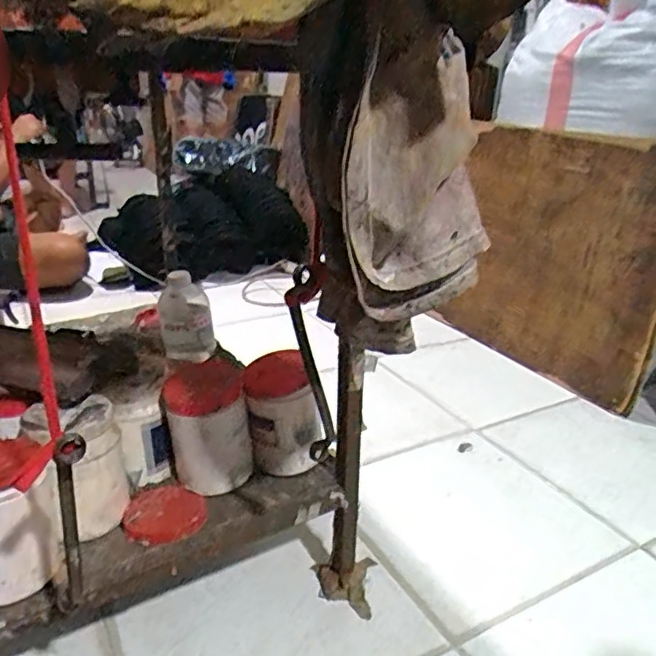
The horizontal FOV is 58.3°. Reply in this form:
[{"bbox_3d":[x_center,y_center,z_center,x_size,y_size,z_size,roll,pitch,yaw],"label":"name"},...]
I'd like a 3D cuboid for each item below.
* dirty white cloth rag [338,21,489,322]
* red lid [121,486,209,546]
[{"bbox_3d":[0.063,-0.097,0.407,0.100,0.184,0.057,6,24,8],"label":"dirty white cloth rag"},{"bbox_3d":[-0.205,0.233,0.742,0.099,0.019,0.089,-5,25,-17],"label":"red lid"}]

